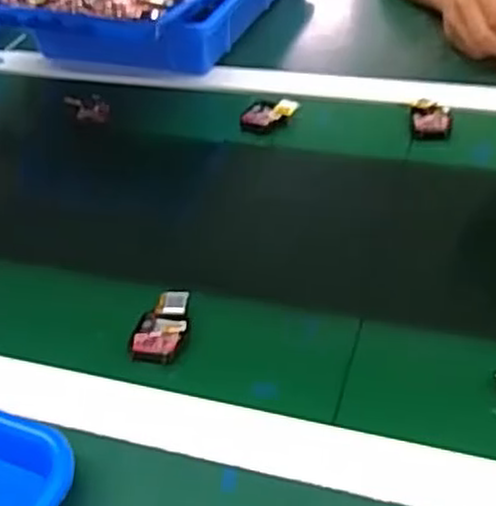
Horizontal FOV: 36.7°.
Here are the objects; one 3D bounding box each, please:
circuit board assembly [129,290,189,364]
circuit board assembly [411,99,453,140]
[{"bbox_3d":[-0.062,0.052,0.536,0.034,0.014,0.059,6,42,14],"label":"circuit board assembly"},{"bbox_3d":[0.177,-0.129,0.722,0.037,0.017,0.047,3,42,11],"label":"circuit board assembly"}]

